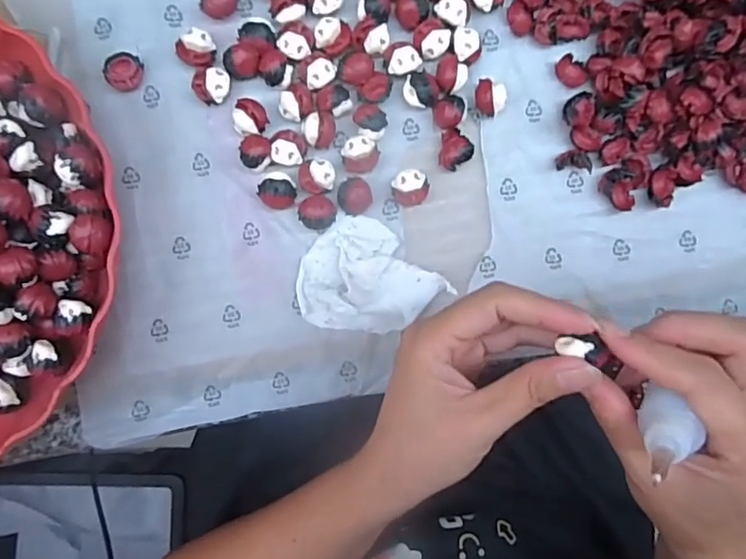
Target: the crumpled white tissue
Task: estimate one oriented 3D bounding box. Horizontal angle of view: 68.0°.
[{"bbox_3d":[-0.006,0.003,0.302,0.067,0.013,0.064,43,91,-5],"label":"crumpled white tissue"}]

